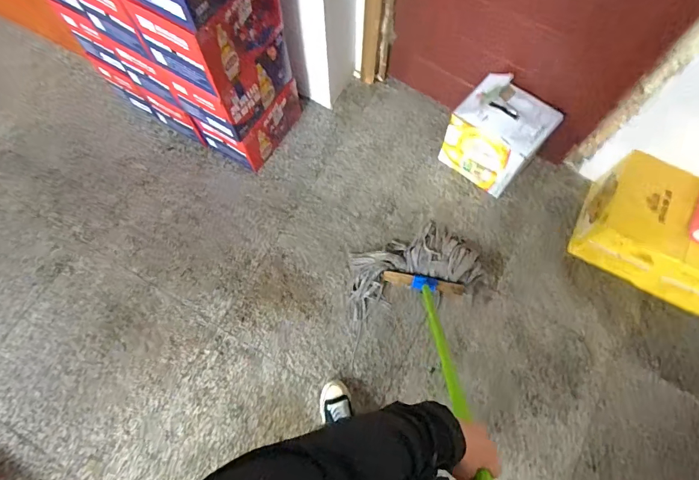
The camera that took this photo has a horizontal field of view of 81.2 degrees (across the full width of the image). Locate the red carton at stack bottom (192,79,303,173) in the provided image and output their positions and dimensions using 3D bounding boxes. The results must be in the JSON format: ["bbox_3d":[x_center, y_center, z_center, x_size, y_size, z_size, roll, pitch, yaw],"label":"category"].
[{"bbox_3d":[-0.376,-0.479,1.562,0.259,0.217,0.332,30,72,9],"label":"red carton at stack bottom"}]

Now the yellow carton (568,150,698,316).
[{"bbox_3d":[1.059,0.000,1.370,0.510,0.276,0.334,26,73,9],"label":"yellow carton"}]

